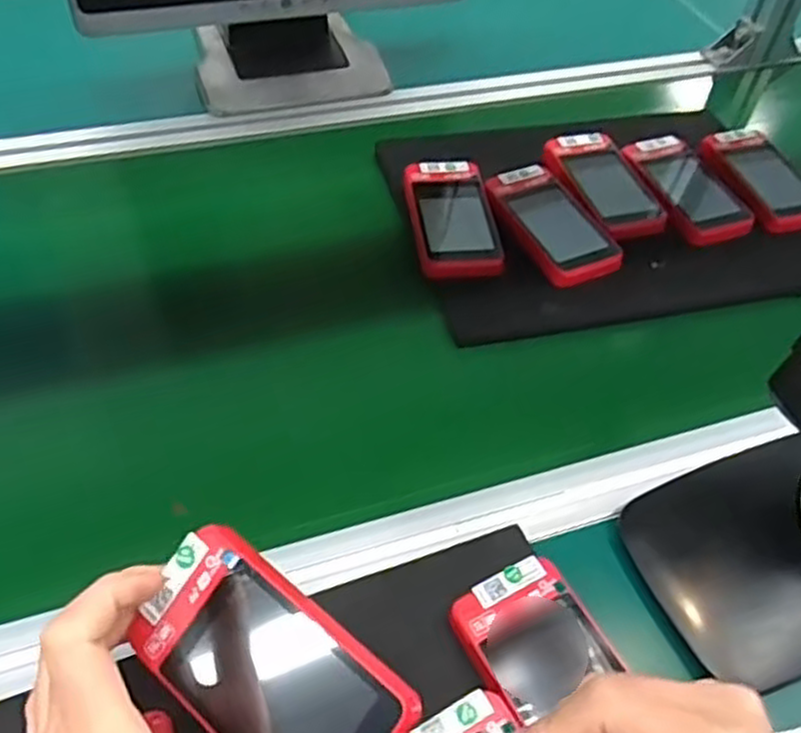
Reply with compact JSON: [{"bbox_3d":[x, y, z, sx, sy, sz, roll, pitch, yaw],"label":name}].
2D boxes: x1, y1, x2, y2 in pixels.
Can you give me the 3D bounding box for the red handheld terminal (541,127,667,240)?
[{"bbox_3d":[0.172,-0.156,0.635,0.068,0.016,0.128,-14,55,-14],"label":"red handheld terminal"}]

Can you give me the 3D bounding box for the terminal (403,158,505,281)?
[{"bbox_3d":[0.040,-0.118,0.603,0.065,0.026,0.125,-5,54,-8],"label":"terminal"}]

